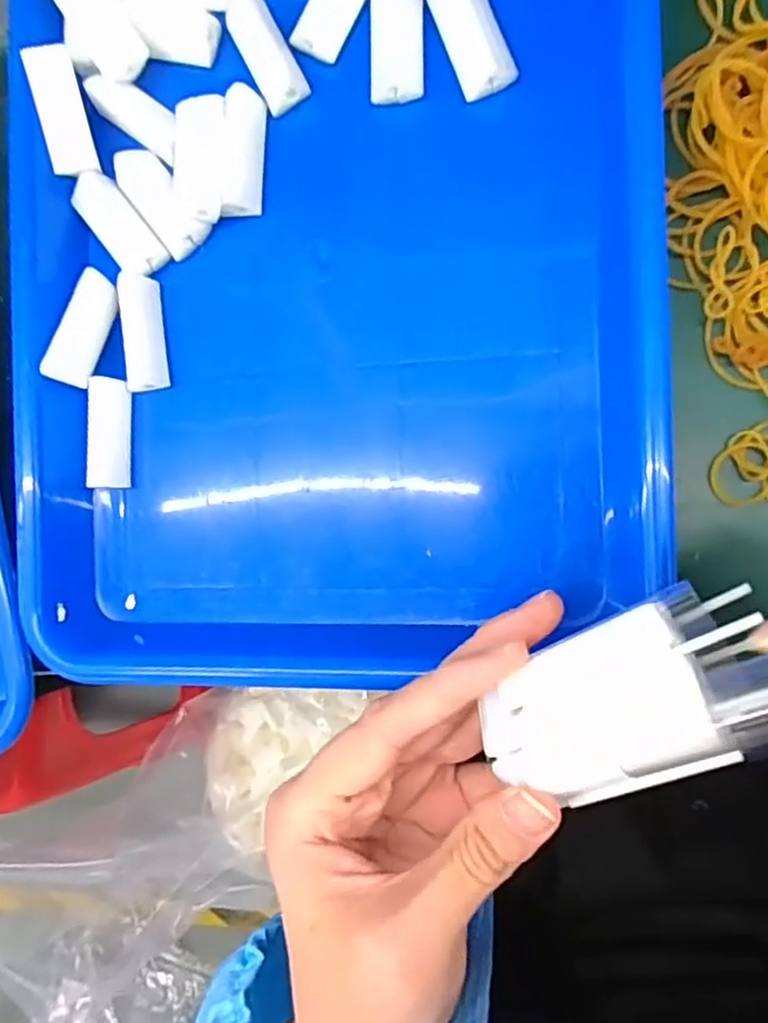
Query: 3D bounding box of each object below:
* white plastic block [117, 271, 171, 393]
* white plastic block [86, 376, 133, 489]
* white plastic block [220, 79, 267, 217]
[{"bbox_3d":[-0.100,-0.075,0.277,0.014,0.008,0.047,-5,88,12],"label":"white plastic block"},{"bbox_3d":[-0.116,-0.033,0.279,0.015,0.009,0.046,5,90,12],"label":"white plastic block"},{"bbox_3d":[-0.056,-0.144,0.268,0.014,0.010,0.048,4,90,12],"label":"white plastic block"}]

